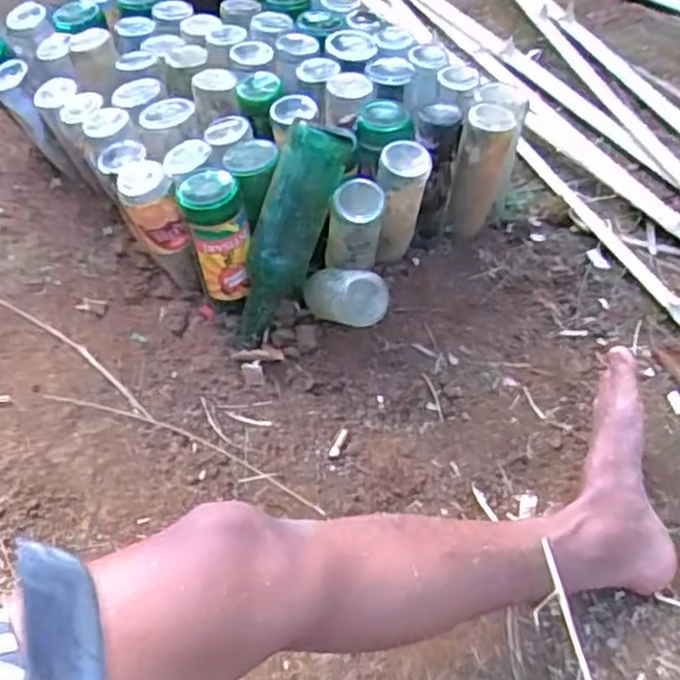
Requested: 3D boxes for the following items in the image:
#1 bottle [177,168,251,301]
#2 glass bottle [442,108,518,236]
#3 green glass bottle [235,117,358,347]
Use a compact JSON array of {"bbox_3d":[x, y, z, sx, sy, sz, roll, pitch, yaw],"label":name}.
[{"bbox_3d":[-0.141,-0.120,0.845,0.068,0.146,0.065,-11,53,-8],"label":"bottle"},{"bbox_3d":[0.181,-0.211,0.938,0.062,0.167,0.068,20,55,14],"label":"glass bottle"},{"bbox_3d":[-0.060,-0.115,0.844,0.073,0.267,0.075,33,24,23],"label":"green glass bottle"}]

